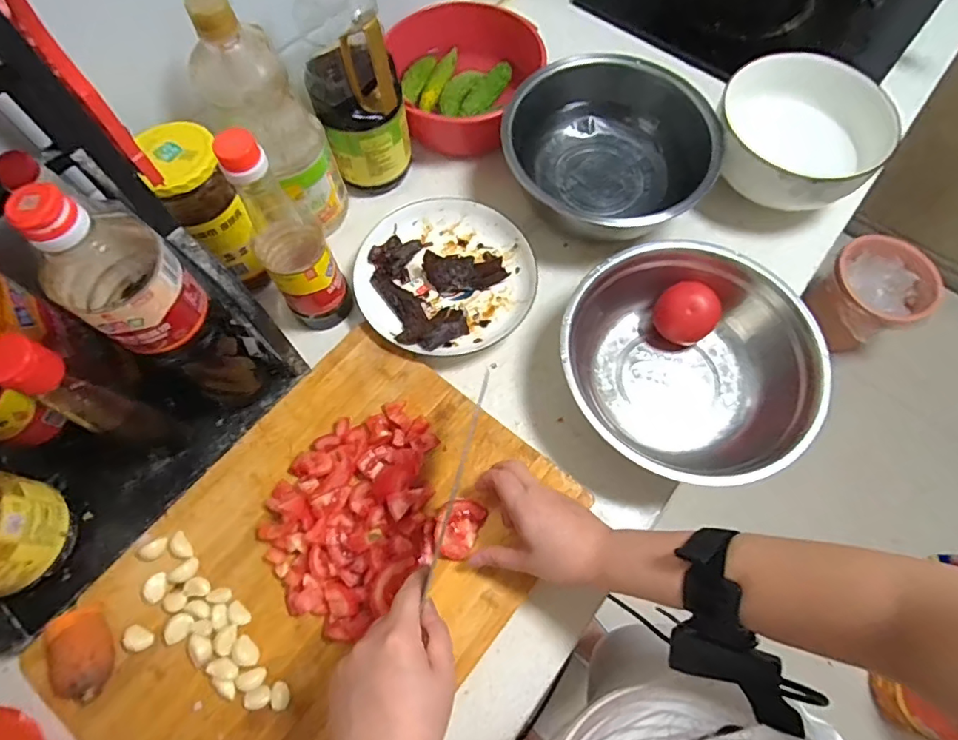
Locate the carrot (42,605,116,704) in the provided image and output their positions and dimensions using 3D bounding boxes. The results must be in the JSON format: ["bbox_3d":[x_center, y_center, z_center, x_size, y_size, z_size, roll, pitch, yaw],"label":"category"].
[{"bbox_3d":[-0.340,0.243,0.445,0.047,0.031,0.071,-21,70,-8],"label":"carrot"}]

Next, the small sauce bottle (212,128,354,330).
[{"bbox_3d":[-0.179,-0.126,0.487,0.063,0.217,0.070,-32,72,-12],"label":"small sauce bottle"}]

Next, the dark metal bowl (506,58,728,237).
[{"bbox_3d":[0.151,-0.286,0.633,0.240,0.083,0.236,1,69,-2],"label":"dark metal bowl"}]

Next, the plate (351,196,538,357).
[{"bbox_3d":[-0.040,-0.109,0.601,0.195,0.028,0.187,1,69,-2],"label":"plate"}]

